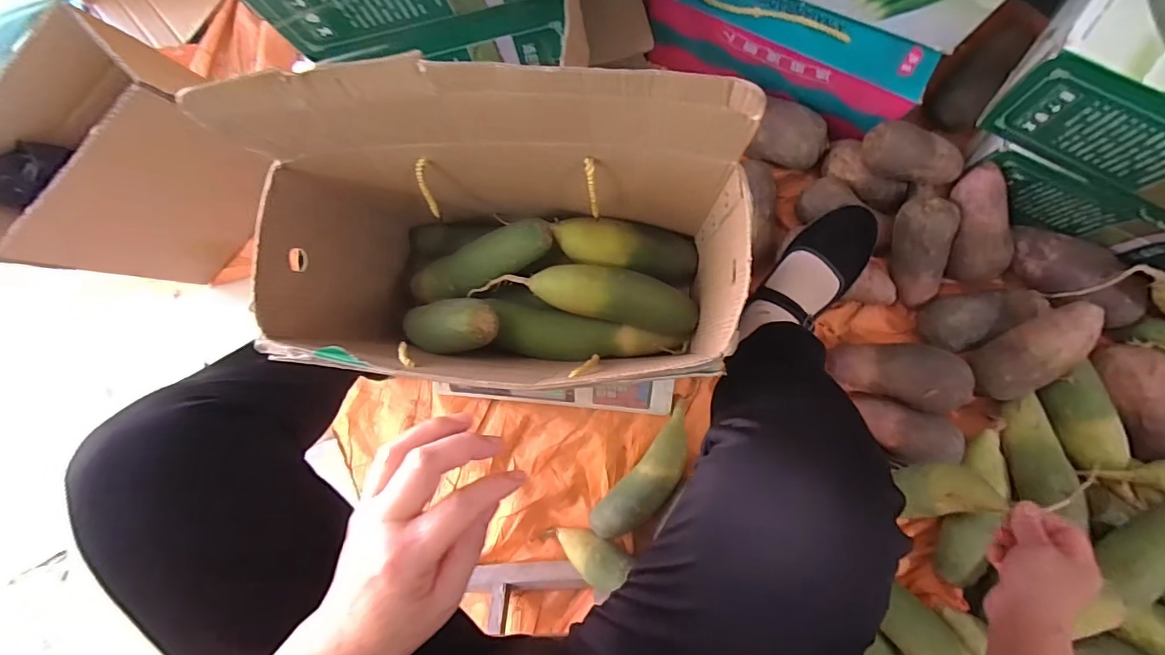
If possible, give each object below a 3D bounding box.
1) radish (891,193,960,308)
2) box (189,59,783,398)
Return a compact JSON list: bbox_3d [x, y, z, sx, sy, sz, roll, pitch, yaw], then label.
[{"bbox_3d":[0.426,-0.095,0.626,0.062,0.060,0.140,-7,119,7],"label":"radish"},{"bbox_3d":[-0.063,-0.050,0.426,0.365,0.314,0.178,4,87,7],"label":"box"}]

